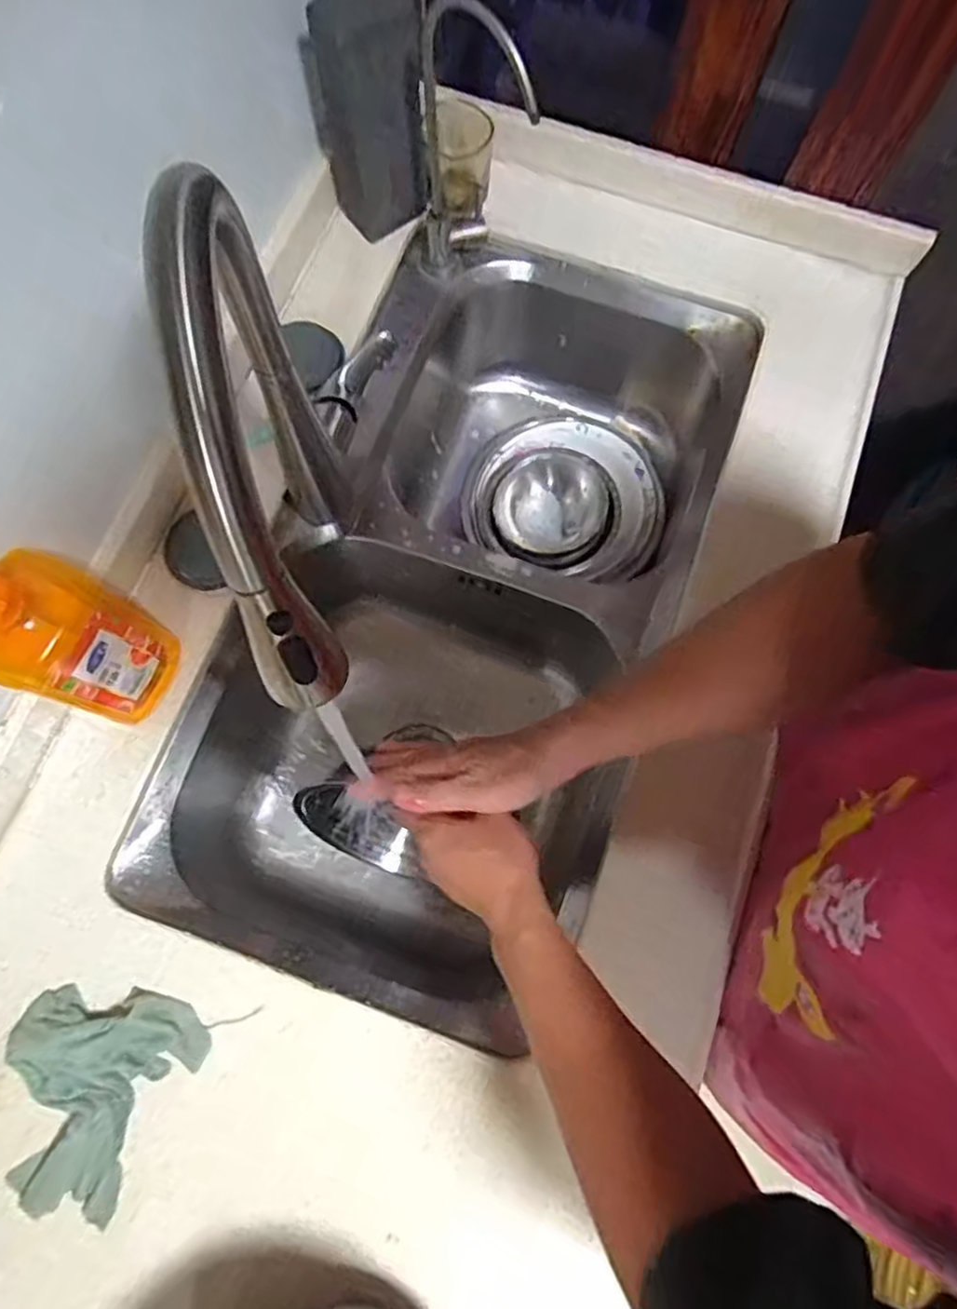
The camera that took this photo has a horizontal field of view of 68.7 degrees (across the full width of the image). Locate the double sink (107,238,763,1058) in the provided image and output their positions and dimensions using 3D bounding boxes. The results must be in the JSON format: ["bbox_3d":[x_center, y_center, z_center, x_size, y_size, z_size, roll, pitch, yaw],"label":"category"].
[{"bbox_3d":[-0.005,-0.051,0.776,0.396,0.221,0.762,22,76,4],"label":"double sink"}]

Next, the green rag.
[{"bbox_3d":[-0.302,0.332,0.532,0.133,0.032,0.156,25,76,5],"label":"green rag"}]

